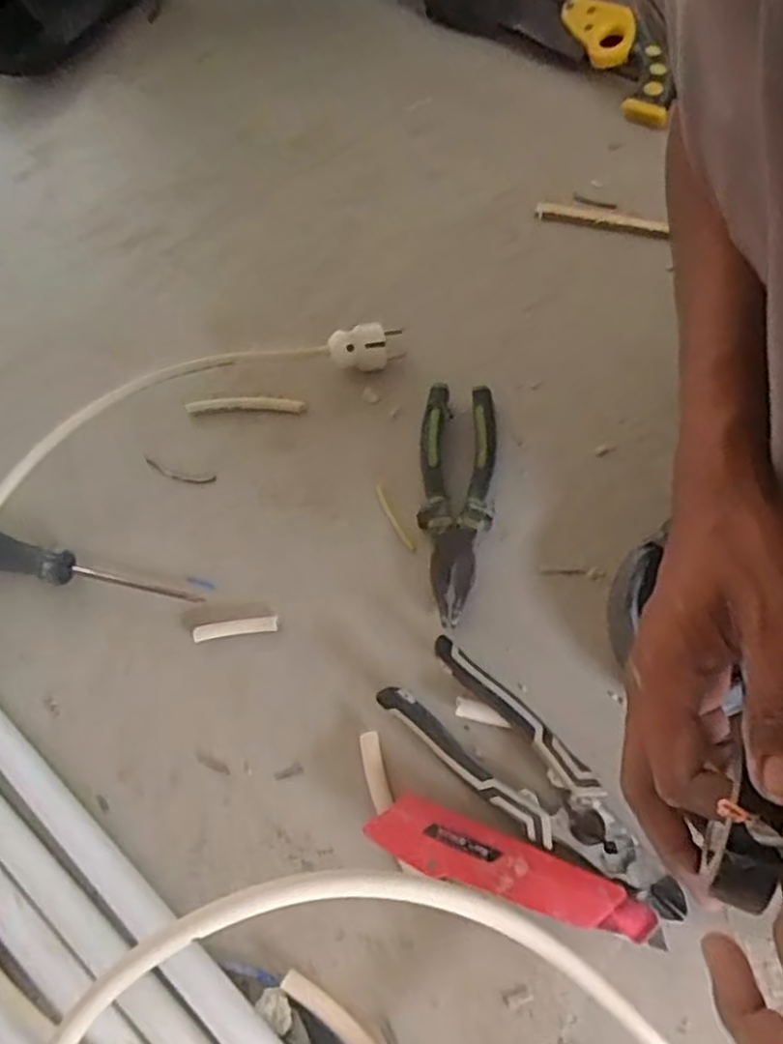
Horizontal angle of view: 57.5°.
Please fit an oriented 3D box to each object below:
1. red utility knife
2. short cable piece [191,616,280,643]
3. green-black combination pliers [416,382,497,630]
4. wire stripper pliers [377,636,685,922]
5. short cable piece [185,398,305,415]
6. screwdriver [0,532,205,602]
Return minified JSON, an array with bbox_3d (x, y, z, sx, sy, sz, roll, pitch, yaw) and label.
[{"bbox_3d":[0.061,0.185,0.381,0.147,0.021,0.032,16,61,12],"label":"red utility knife"},{"bbox_3d":[-0.103,0.069,0.468,0.055,0.004,0.011,-8,59,-2],"label":"short cable piece"},{"bbox_3d":[0.044,-0.019,0.489,0.049,0.025,0.184,4,60,5],"label":"green-black combination pliers"},{"bbox_3d":[0.079,0.145,0.395,0.183,0.030,0.052,40,68,22],"label":"wire stripper pliers"},{"bbox_3d":[-0.113,-0.090,0.555,0.089,0.016,0.010,-4,59,0],"label":"short cable piece"},{"bbox_3d":[-0.224,0.029,0.474,0.190,0.029,0.024,11,60,9],"label":"screwdriver"}]

